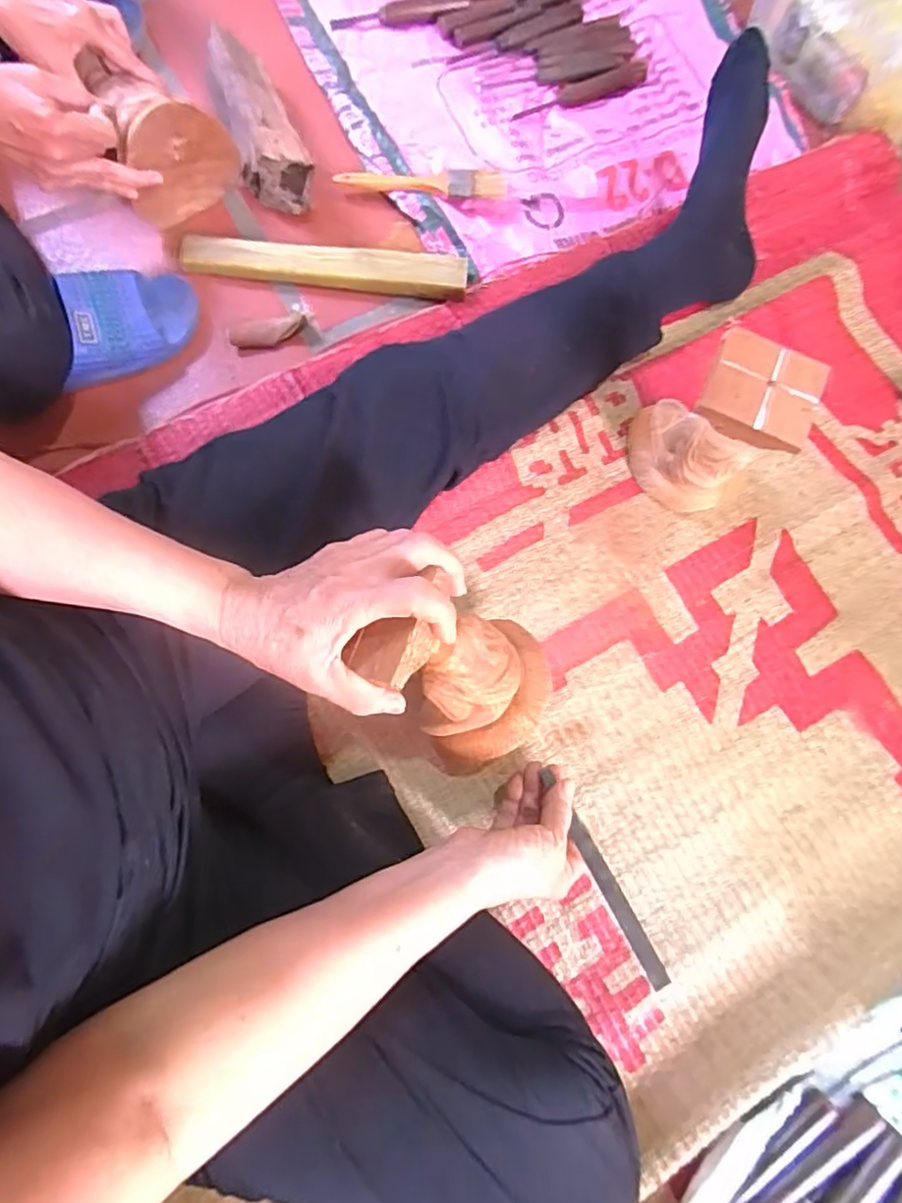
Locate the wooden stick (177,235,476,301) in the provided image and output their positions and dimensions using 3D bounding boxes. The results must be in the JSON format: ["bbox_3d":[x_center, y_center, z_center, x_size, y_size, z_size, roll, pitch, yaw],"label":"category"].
[{"bbox_3d":[-0.127,-0.341,0.620,0.283,0.021,0.041,5,76,0],"label":"wooden stick"}]

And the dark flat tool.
[{"bbox_3d":[0.109,0.197,0.446,0.014,0.006,0.158,-24,64,-7],"label":"dark flat tool"}]

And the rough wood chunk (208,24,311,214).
[{"bbox_3d":[-0.201,-0.491,0.630,0.063,0.064,0.193,-23,77,-7],"label":"rough wood chunk"}]

